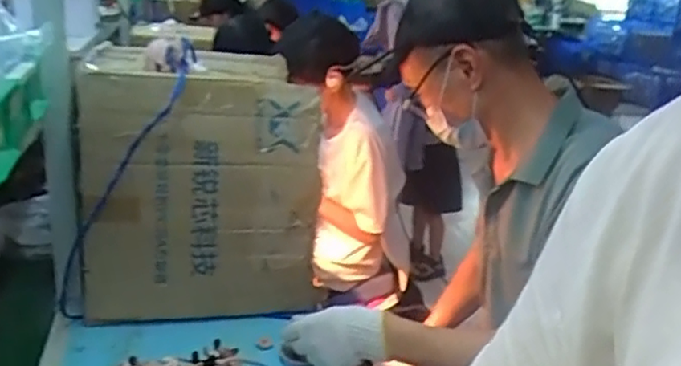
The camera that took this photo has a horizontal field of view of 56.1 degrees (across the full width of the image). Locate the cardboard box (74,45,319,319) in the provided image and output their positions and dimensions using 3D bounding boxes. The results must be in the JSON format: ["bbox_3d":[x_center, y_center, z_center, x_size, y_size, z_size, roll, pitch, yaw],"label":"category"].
[{"bbox_3d":[-0.250,-0.010,1.101,0.382,0.391,0.277,-2,16,-24],"label":"cardboard box"}]

